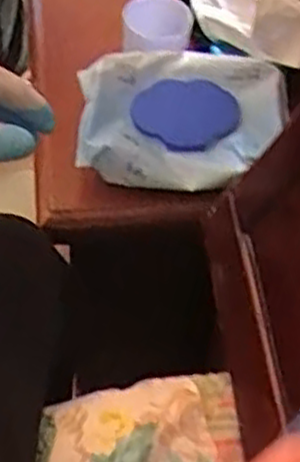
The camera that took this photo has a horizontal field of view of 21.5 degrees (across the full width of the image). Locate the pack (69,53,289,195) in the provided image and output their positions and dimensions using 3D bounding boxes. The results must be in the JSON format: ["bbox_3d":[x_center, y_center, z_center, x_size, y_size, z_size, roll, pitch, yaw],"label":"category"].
[{"bbox_3d":[0.027,-0.099,0.692,0.172,0.065,0.109,3,53,-2],"label":"pack"}]

